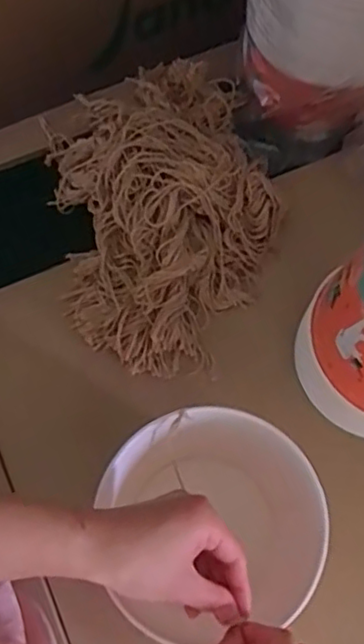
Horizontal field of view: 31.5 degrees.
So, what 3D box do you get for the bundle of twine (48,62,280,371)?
[{"bbox_3d":[-0.021,-0.130,0.647,0.215,0.085,0.342,-10,69,-5],"label":"bundle of twine"}]

